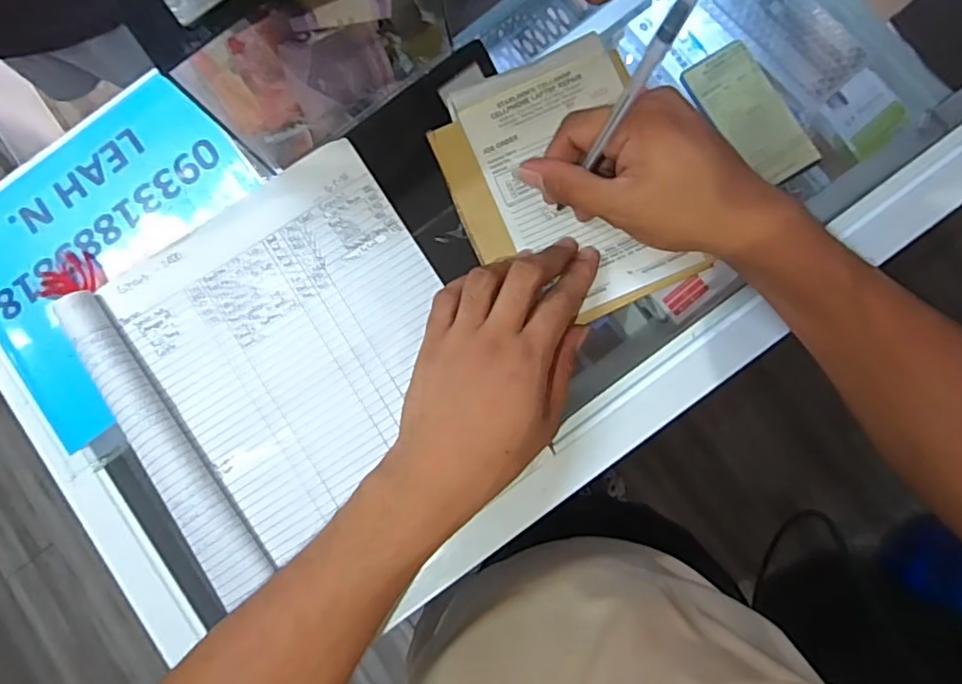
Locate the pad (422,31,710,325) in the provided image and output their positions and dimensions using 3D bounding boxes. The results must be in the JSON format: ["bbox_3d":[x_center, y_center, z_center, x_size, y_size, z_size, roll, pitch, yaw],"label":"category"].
[{"bbox_3d":[0.048,-0.101,0.383,0.132,0.015,0.171,-17,81,3],"label":"pad"}]

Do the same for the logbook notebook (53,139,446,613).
[{"bbox_3d":[-0.125,0.009,0.374,0.209,0.028,0.208,-30,80,1],"label":"logbook notebook"}]

